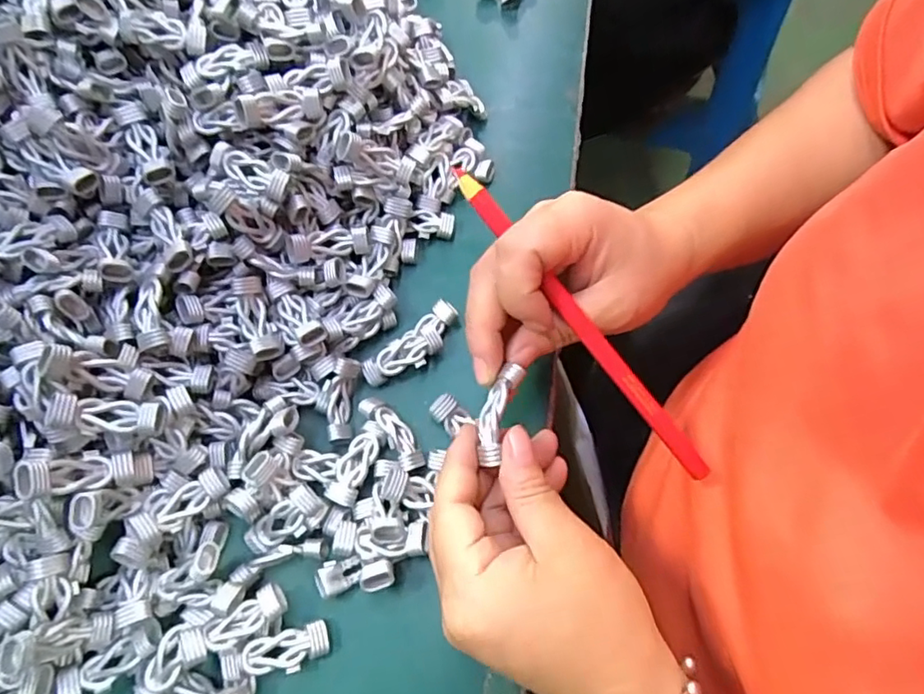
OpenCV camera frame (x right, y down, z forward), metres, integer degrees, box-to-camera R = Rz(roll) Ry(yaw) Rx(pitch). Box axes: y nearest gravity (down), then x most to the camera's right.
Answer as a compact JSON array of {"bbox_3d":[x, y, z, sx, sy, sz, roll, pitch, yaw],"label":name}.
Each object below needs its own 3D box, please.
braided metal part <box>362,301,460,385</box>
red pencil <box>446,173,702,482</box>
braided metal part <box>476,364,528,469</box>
[{"bbox_3d":[-0.027,0.000,0.318,0.024,0.013,0.061,43,73,16],"label":"braided metal part"},{"bbox_3d":[0.051,-0.010,0.250,0.009,0.005,0.168,-39,91,-15],"label":"red pencil"},{"bbox_3d":[0.015,0.028,0.249,0.012,0.008,0.042,19,83,7],"label":"braided metal part"}]

